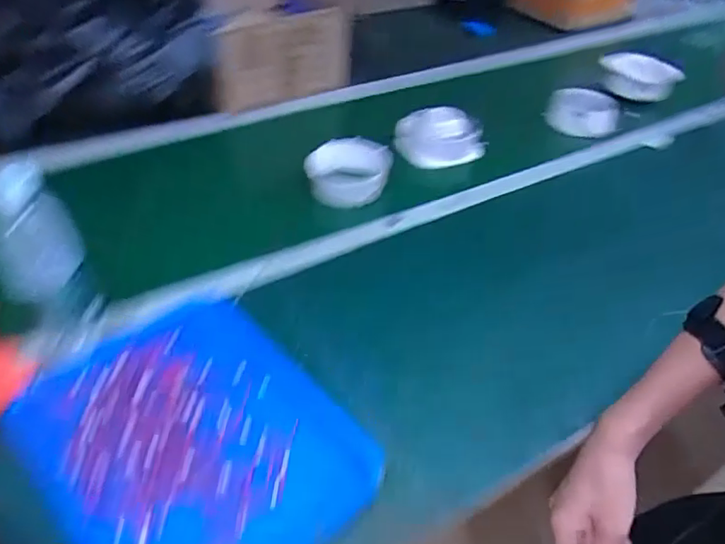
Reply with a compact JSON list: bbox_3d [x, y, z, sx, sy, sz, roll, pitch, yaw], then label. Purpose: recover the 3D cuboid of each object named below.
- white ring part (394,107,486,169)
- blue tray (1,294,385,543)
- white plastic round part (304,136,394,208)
[{"bbox_3d":[0.148,-0.249,1.043,0.167,0.092,0.068,3,42,0],"label":"white ring part"},{"bbox_3d":[-0.173,0.170,0.574,0.270,0.034,0.343,-32,53,-32],"label":"blue tray"},{"bbox_3d":[-0.026,-0.167,0.973,0.140,0.092,0.140,2,42,-1],"label":"white plastic round part"}]

